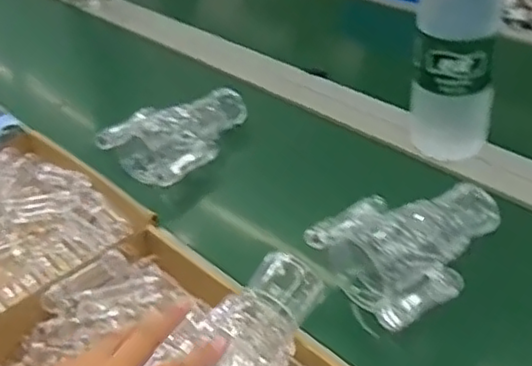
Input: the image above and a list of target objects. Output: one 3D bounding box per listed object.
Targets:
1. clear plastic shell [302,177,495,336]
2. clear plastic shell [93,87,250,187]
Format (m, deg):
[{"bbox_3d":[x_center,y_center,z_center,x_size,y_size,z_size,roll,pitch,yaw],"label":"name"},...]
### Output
[{"bbox_3d":[0.150,0.057,0.653,0.180,0.062,0.116,-27,42,-27],"label":"clear plastic shell"},{"bbox_3d":[-0.110,-0.069,0.855,0.132,0.054,0.185,20,43,30],"label":"clear plastic shell"}]

